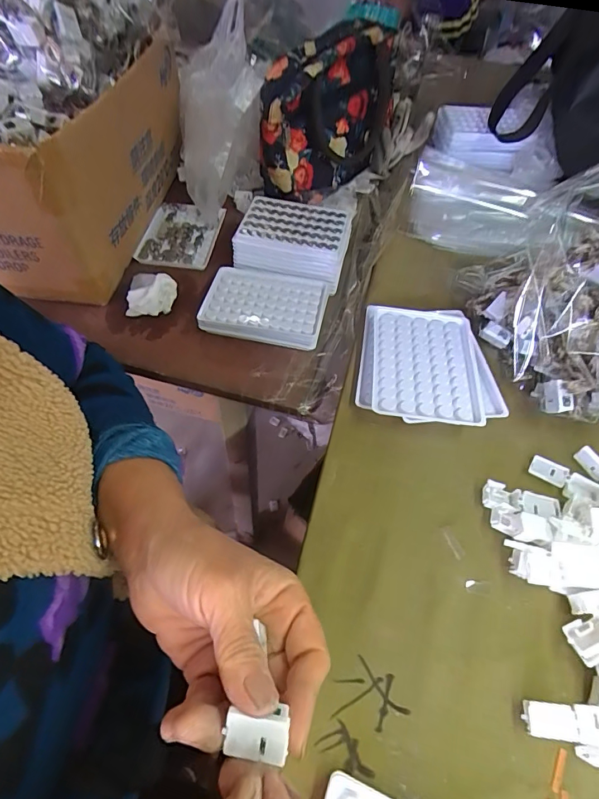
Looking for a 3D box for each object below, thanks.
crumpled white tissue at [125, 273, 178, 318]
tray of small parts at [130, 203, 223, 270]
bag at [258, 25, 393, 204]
[{"bbox_3d":[-0.167,-0.124,0.496,0.055,0.024,0.061,-4,55,-6],"label":"crumpled white tissue"},{"bbox_3d":[-0.155,-0.214,0.575,0.092,0.015,0.123,7,55,1],"label":"tray of small parts"},{"bbox_3d":[0.041,-0.382,0.577,0.111,0.138,0.247,23,57,12],"label":"bag"}]

